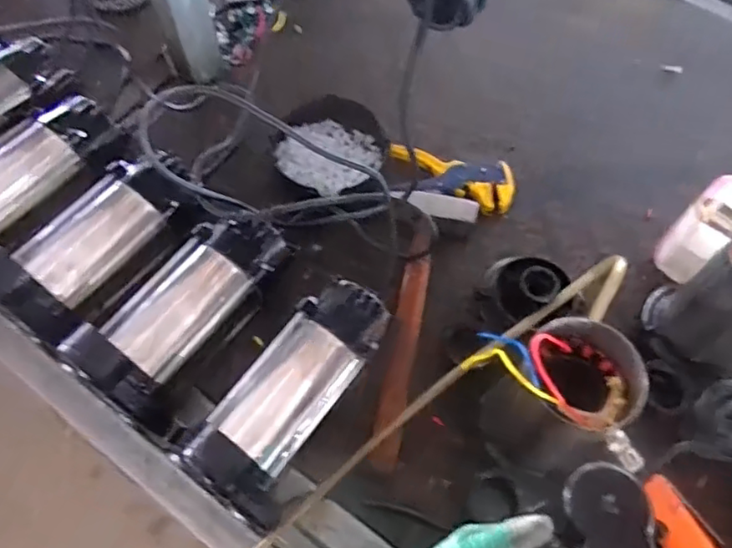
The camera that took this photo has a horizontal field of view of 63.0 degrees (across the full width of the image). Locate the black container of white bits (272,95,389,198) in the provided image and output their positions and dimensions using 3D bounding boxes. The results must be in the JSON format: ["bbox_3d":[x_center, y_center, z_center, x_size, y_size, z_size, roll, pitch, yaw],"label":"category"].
[{"bbox_3d":[-0.043,-0.157,0.751,0.135,0.038,0.140,1,62,-1],"label":"black container of white bits"}]

